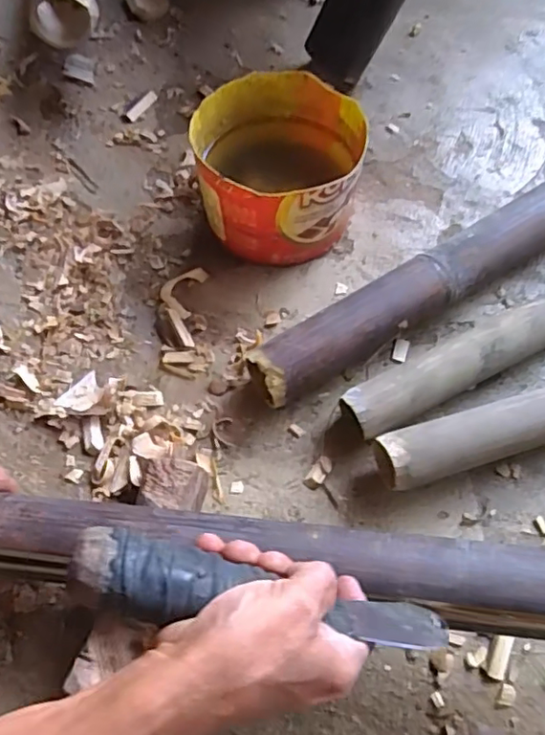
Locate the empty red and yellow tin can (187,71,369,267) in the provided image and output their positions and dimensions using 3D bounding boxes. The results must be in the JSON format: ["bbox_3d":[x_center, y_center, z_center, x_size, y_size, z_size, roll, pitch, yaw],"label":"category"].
[{"bbox_3d":[0.003,-0.188,0.568,0.152,0.100,0.152,0,63,-1],"label":"empty red and yellow tin can"}]

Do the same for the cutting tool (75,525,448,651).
[{"bbox_3d":[0.003,0.116,0.296,0.200,0.027,0.035,18,62,-18],"label":"cutting tool"}]

